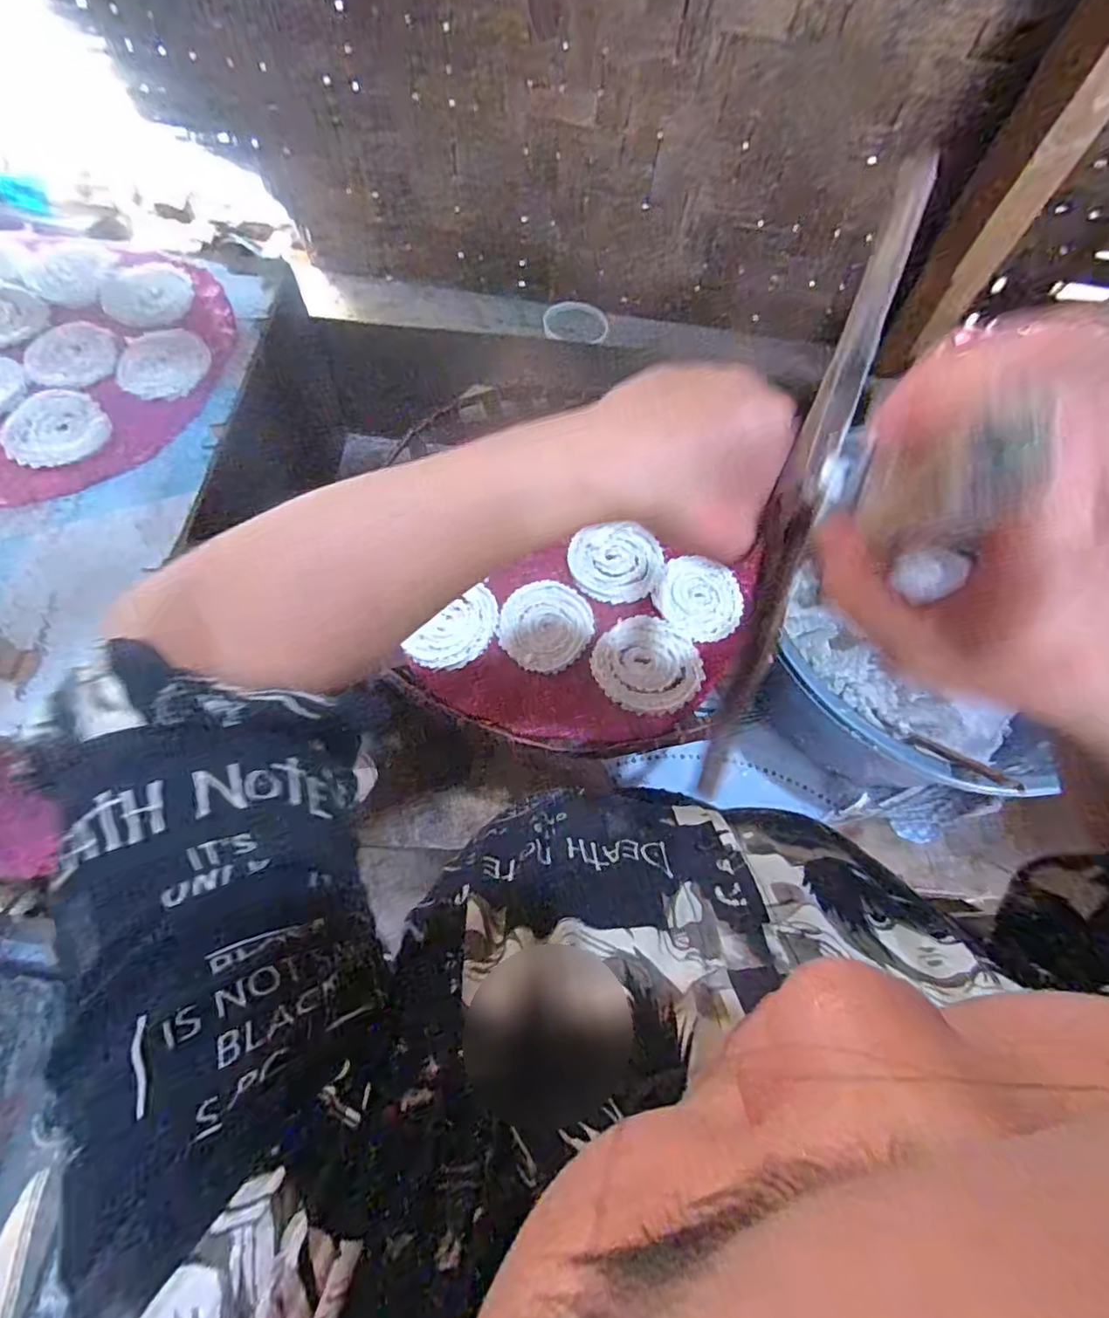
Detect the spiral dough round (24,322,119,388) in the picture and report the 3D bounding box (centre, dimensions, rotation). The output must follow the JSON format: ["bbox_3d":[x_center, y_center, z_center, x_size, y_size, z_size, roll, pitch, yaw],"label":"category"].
[{"bbox_3d":[-0.441,-0.280,0.544,0.073,0.004,0.075,1,65,-3],"label":"spiral dough round"}]

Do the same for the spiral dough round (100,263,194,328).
[{"bbox_3d":[-0.397,-0.356,0.582,0.080,0.005,0.086,1,65,-3],"label":"spiral dough round"}]

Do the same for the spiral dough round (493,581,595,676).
[{"bbox_3d":[-0.007,-0.030,0.502,0.078,0.004,0.081,1,65,-3],"label":"spiral dough round"}]

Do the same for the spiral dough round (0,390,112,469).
[{"bbox_3d":[-0.434,-0.204,0.516,0.079,0.007,0.085,1,65,-3],"label":"spiral dough round"}]

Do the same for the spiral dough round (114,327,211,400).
[{"bbox_3d":[-0.362,-0.275,0.550,0.076,0.005,0.081,1,65,-3],"label":"spiral dough round"}]

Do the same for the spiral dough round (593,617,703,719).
[{"bbox_3d":[0.077,0.005,0.491,0.082,0.005,0.086,1,65,-3],"label":"spiral dough round"}]

